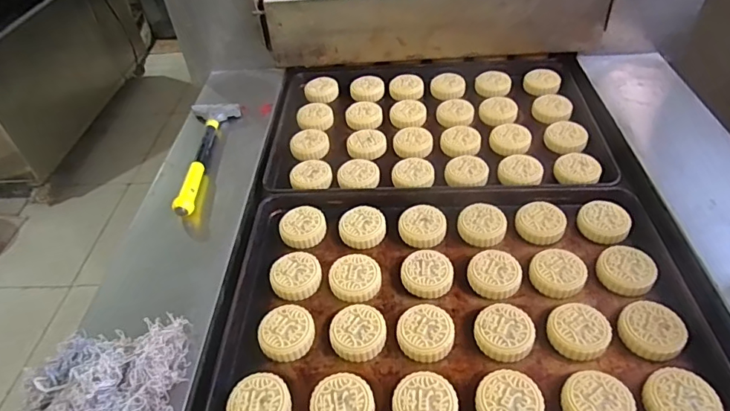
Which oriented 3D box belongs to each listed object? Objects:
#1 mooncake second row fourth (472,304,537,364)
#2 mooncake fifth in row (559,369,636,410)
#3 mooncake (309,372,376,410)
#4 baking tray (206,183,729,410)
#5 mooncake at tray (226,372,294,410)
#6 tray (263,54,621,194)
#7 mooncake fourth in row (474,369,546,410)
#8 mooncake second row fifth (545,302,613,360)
[{"bbox_3d":[0.176,0.160,0.612,0.072,0.025,0.069,18,44,25],"label":"mooncake second row fourth"},{"bbox_3d":[0.259,0.218,0.540,0.068,0.022,0.072,-3,39,2],"label":"mooncake fifth in row"},{"bbox_3d":[-0.025,0.229,0.554,0.070,0.021,0.071,-3,39,2],"label":"mooncake"},{"bbox_3d":[0.124,0.120,0.662,0.619,0.050,0.389,-2,39,3],"label":"baking tray"},{"bbox_3d":[-0.122,0.230,0.560,0.070,0.019,0.071,-3,39,2],"label":"mooncake at tray"},{"bbox_3d":[0.129,-0.168,0.949,0.609,0.038,0.412,-2,45,3],"label":"tray"},{"bbox_3d":[0.162,0.223,0.544,0.068,0.023,0.073,-3,39,2],"label":"mooncake fourth in row"},{"bbox_3d":[0.268,0.156,0.606,0.071,0.024,0.068,-3,39,2],"label":"mooncake second row fifth"}]

